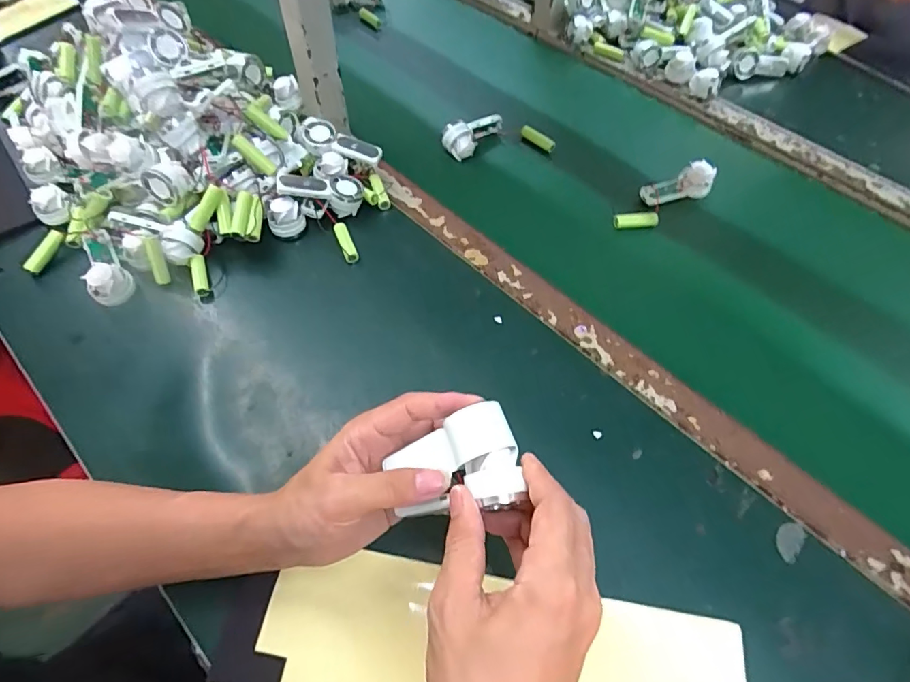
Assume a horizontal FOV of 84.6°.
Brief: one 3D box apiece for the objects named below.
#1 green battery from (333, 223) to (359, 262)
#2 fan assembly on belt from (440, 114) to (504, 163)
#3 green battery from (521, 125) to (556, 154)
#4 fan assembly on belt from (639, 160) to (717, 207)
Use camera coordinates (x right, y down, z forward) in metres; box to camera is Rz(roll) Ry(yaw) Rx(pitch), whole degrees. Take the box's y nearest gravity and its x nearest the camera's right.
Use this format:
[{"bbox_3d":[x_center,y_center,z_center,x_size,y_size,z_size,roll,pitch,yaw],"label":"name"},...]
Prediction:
[{"bbox_3d":[-0.123,-0.110,0.563,0.016,0.015,0.055,-20,61,-13],"label":"green battery"},{"bbox_3d":[0.025,-0.280,0.669,0.036,0.042,0.090,36,64,19],"label":"fan assembly on belt"},{"bbox_3d":[0.112,-0.275,0.678,0.052,0.019,0.019,40,65,21],"label":"green battery"},{"bbox_3d":[0.276,-0.193,0.625,0.088,0.034,0.034,-18,59,2],"label":"fan assembly on belt"}]

